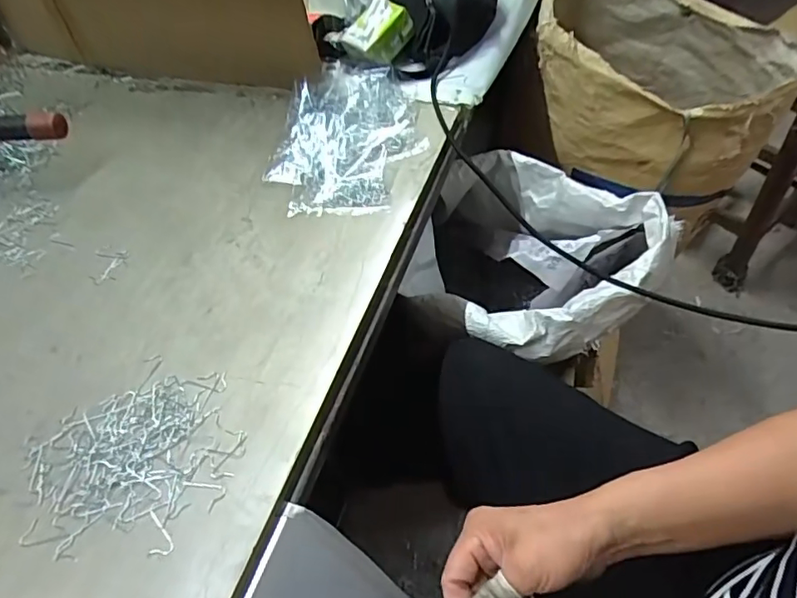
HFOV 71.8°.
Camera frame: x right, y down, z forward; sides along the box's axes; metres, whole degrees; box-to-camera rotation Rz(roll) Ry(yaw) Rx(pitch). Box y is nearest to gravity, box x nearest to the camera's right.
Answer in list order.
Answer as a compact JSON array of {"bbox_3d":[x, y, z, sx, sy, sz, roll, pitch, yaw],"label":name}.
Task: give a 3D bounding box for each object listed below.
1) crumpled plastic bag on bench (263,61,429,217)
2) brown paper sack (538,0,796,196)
[{"bbox_3d":[-0.050,-0.170,0.564,0.138,0.033,0.208,6,52,10],"label":"crumpled plastic bag on bench"},{"bbox_3d":[0.390,-0.349,0.843,0.337,0.171,0.352,11,53,14],"label":"brown paper sack"}]

